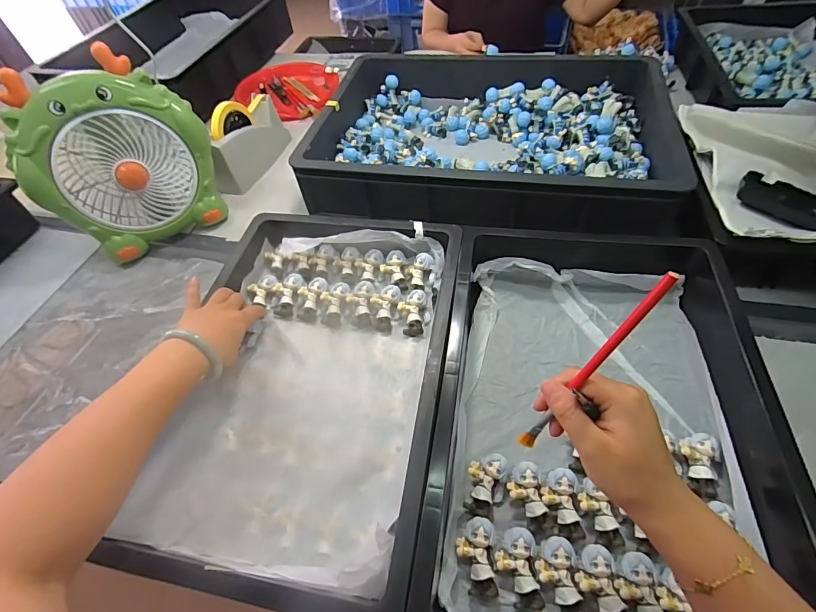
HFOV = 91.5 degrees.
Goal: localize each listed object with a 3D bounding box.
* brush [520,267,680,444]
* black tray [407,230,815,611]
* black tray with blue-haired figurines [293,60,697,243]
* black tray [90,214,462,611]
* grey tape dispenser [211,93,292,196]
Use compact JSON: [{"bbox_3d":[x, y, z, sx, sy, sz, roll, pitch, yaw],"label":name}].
[{"bbox_3d":[0.118,0.045,0.264,0.007,0.166,0.009,-10,47,-38],"label":"brush"},{"bbox_3d":[0.207,0.088,0.446,0.324,0.104,0.497,7,54,11],"label":"black tray"},{"bbox_3d":[0.118,-0.314,0.735,0.647,0.122,0.422,9,54,12],"label":"black tray with blue-haired figurines"},{"bbox_3d":[-0.110,0.073,0.460,0.289,0.077,0.429,6,51,7],"label":"black tray"},{"bbox_3d":[-0.326,-0.330,0.798,0.061,0.127,0.215,14,55,15],"label":"grey tape dispenser"}]

